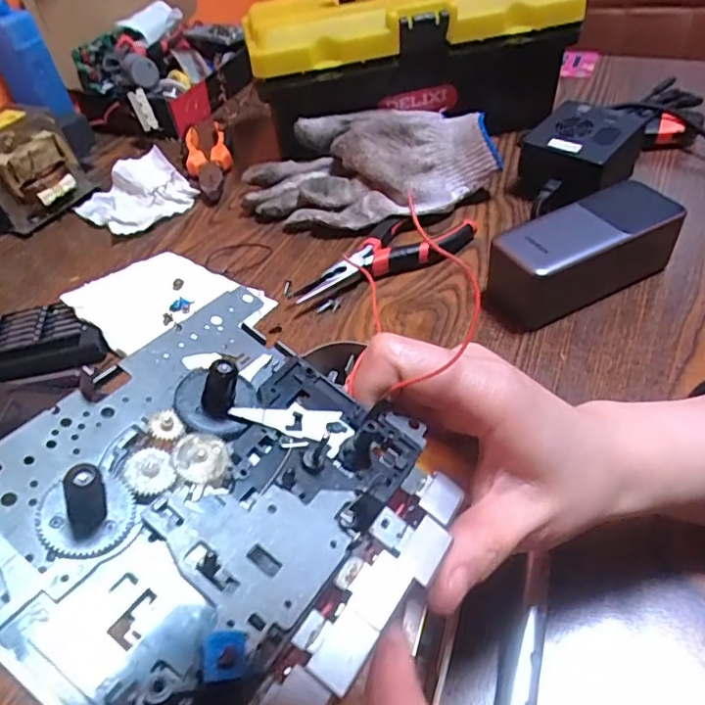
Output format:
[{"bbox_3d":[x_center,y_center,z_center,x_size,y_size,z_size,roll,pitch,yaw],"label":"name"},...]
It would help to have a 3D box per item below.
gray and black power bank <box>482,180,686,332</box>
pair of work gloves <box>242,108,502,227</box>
[{"bbox_3d":[0.160,-0.069,0.401,0.137,0.053,0.049,-23,48,-14],"label":"gray and black power bank"},{"bbox_3d":[0.010,-0.161,0.499,0.208,0.057,0.122,-12,46,-4],"label":"pair of work gloves"}]

